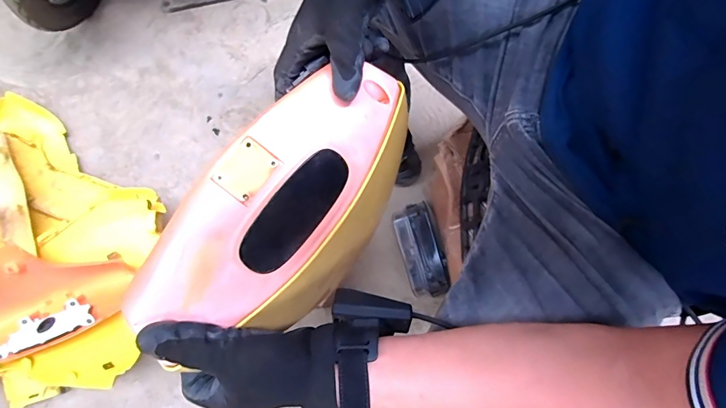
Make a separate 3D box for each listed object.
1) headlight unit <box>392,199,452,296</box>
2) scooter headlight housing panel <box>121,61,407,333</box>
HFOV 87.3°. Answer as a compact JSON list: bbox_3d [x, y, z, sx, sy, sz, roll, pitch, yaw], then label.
[{"bbox_3d":[0.118,0.090,0.763,0.081,0.044,0.181,-14,78,-4],"label":"headlight unit"},{"bbox_3d":[-0.062,0.002,0.339,0.130,0.079,0.281,38,80,7],"label":"scooter headlight housing panel"}]

